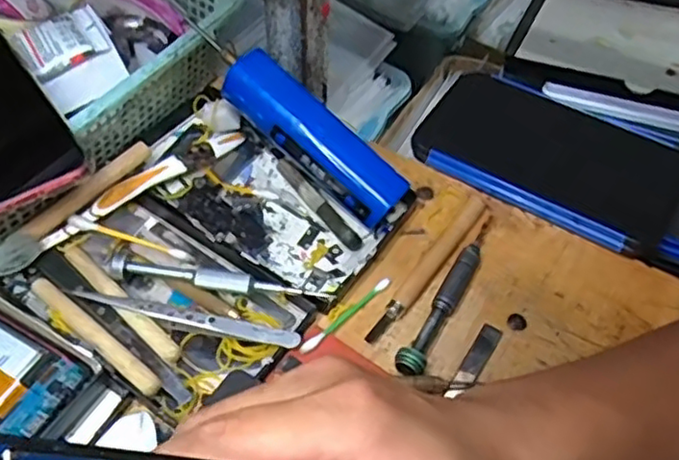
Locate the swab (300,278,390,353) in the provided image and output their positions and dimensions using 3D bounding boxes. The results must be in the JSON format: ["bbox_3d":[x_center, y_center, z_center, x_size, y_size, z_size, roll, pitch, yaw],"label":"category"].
[{"bbox_3d":[0.004,0.048,0.381,0.006,0.006,0.070,39,59,23],"label":"swab"}]

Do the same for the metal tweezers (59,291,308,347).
[{"bbox_3d":[-0.085,0.049,0.366,0.128,0.010,0.010,12,52,4],"label":"metal tweezers"}]

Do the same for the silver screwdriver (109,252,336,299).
[{"bbox_3d":[-0.068,0.030,0.381,0.125,0.018,0.013,8,52,1],"label":"silver screwdriver"}]

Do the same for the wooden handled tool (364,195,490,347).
[{"bbox_3d":[0.056,0.021,0.407,0.012,0.012,0.123,32,56,19],"label":"wooden handled tool"}]

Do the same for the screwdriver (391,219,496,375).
[{"bbox_3d":[0.066,0.034,0.390,0.015,0.014,0.125,26,55,15],"label":"screwdriver"}]

